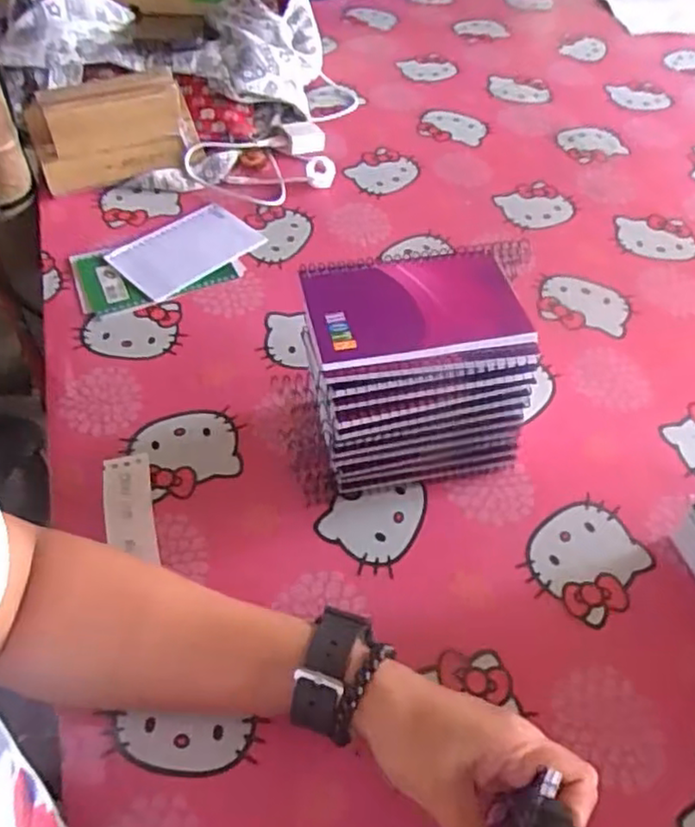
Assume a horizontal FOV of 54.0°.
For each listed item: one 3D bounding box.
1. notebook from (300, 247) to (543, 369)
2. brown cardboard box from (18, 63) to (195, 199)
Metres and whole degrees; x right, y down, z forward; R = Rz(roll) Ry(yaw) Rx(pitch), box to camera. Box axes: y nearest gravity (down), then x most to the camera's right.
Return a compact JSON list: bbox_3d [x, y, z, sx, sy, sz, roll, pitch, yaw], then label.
[{"bbox_3d":[0.041,-0.068,0.421,0.129,0.007,0.085,-9,52,-8],"label":"notebook"},{"bbox_3d":[-0.231,-0.280,0.680,0.158,0.094,0.040,-17,54,-15],"label":"brown cardboard box"}]

